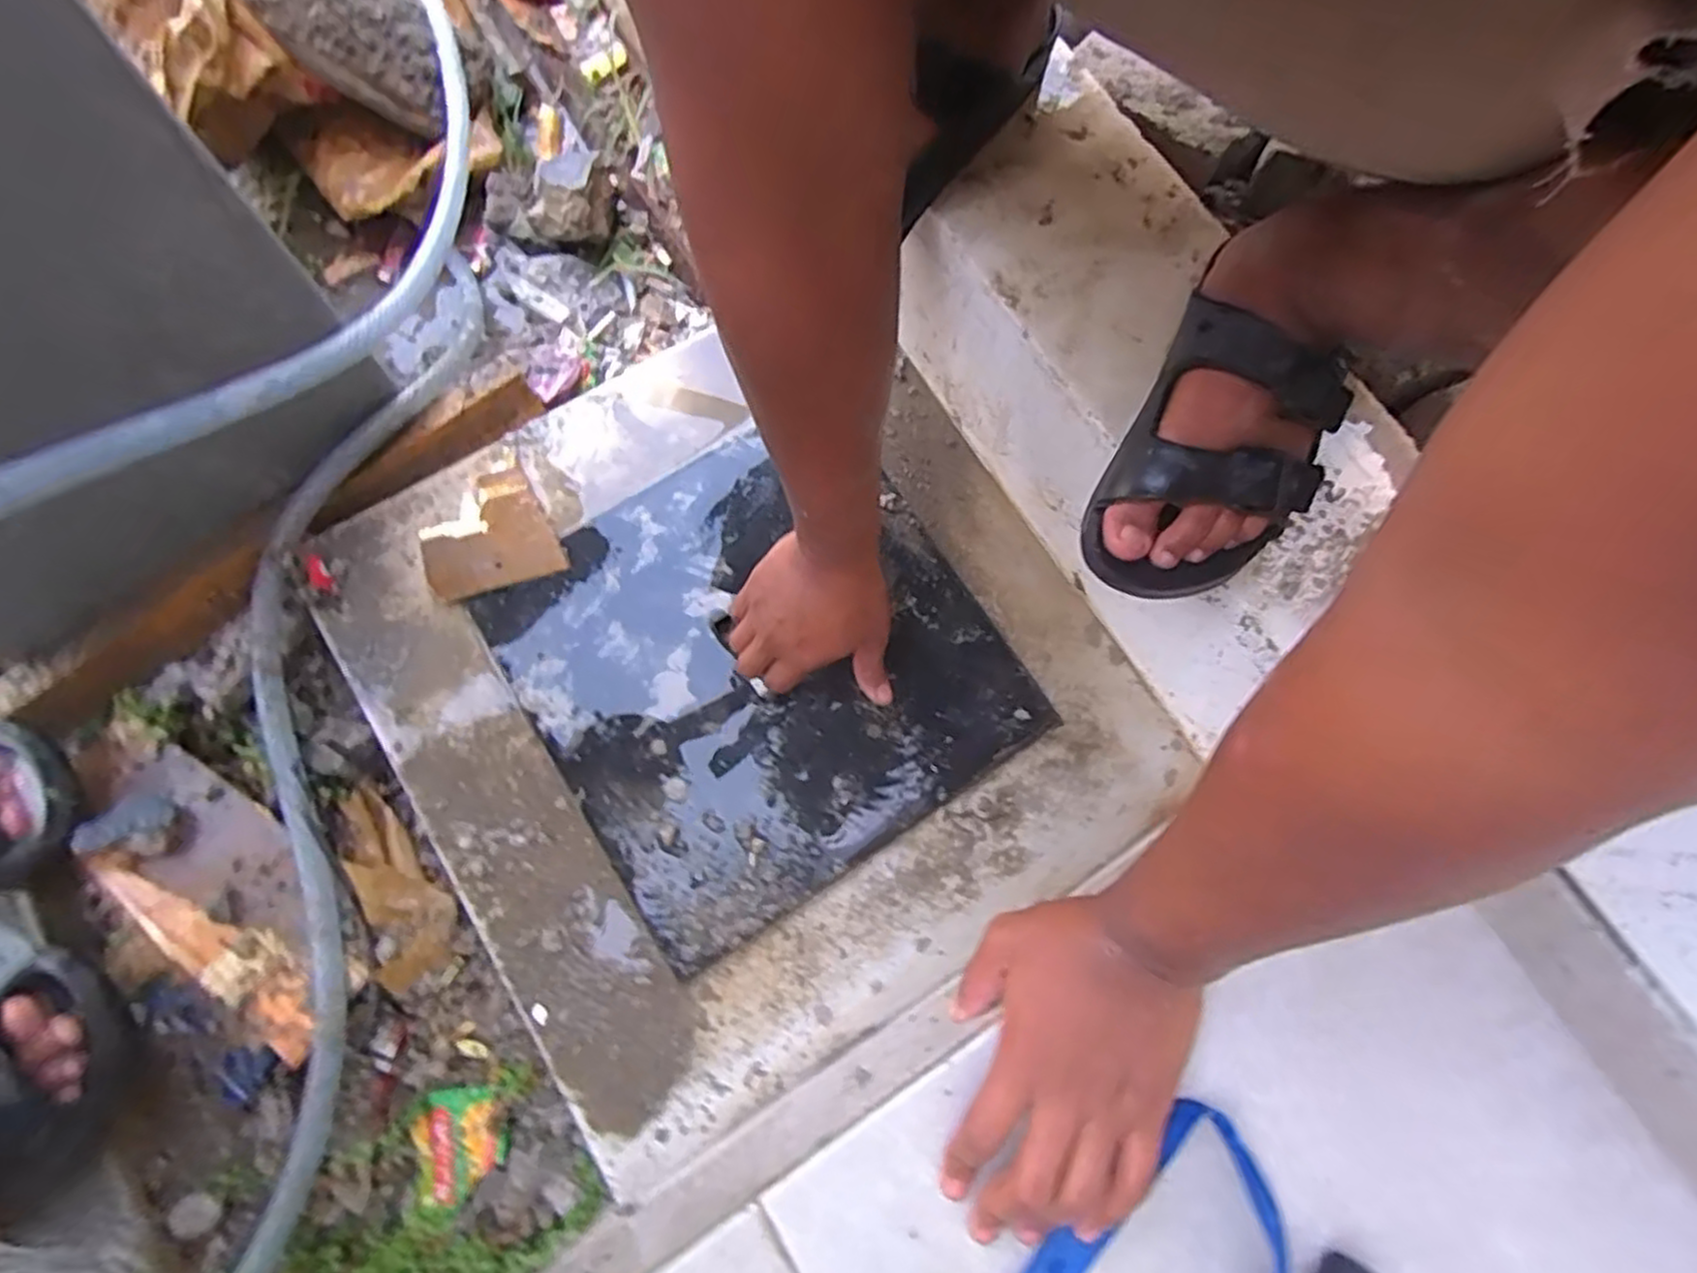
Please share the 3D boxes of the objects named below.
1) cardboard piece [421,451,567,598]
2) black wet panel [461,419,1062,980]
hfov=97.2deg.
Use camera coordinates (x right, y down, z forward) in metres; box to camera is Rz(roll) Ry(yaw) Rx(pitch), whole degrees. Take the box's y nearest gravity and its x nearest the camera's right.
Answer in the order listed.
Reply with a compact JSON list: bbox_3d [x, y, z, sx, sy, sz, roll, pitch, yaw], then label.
[{"bbox_3d":[-0.286,-0.078,0.588,0.097,0.009,0.099,-30,80,-6],"label":"cardboard piece"},{"bbox_3d":[-0.072,0.017,0.579,0.331,0.014,0.334,-33,80,-7],"label":"black wet panel"}]

